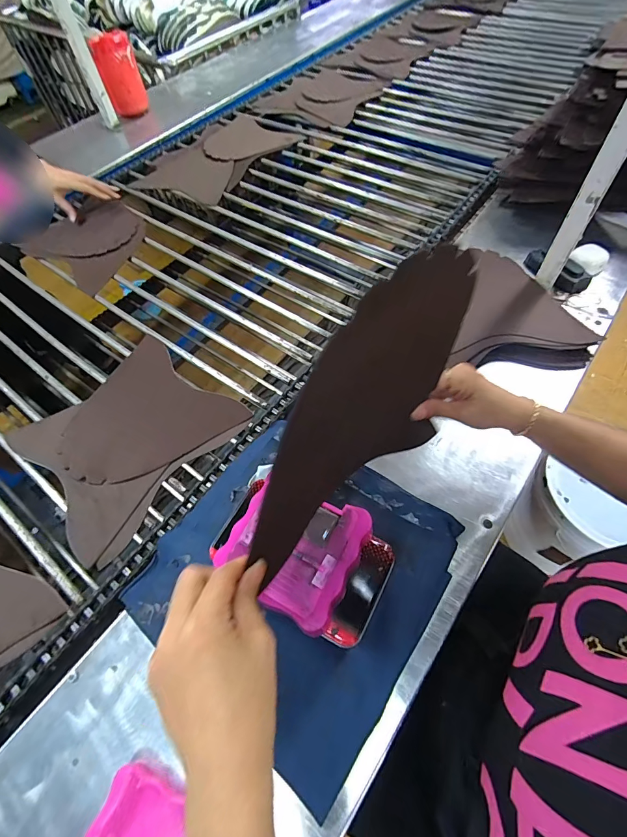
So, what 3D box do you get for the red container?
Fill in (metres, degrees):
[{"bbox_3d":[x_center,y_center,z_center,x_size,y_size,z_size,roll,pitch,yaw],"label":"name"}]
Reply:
[{"bbox_3d":[-0.552,-0.986,1.100,0.102,0.179,0.089,-18,60,-7],"label":"red container"}]

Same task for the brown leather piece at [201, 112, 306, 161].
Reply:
[{"bbox_3d":[-0.200,-0.773,1.049,0.274,0.010,0.214,38,68,23],"label":"brown leather piece"}]

